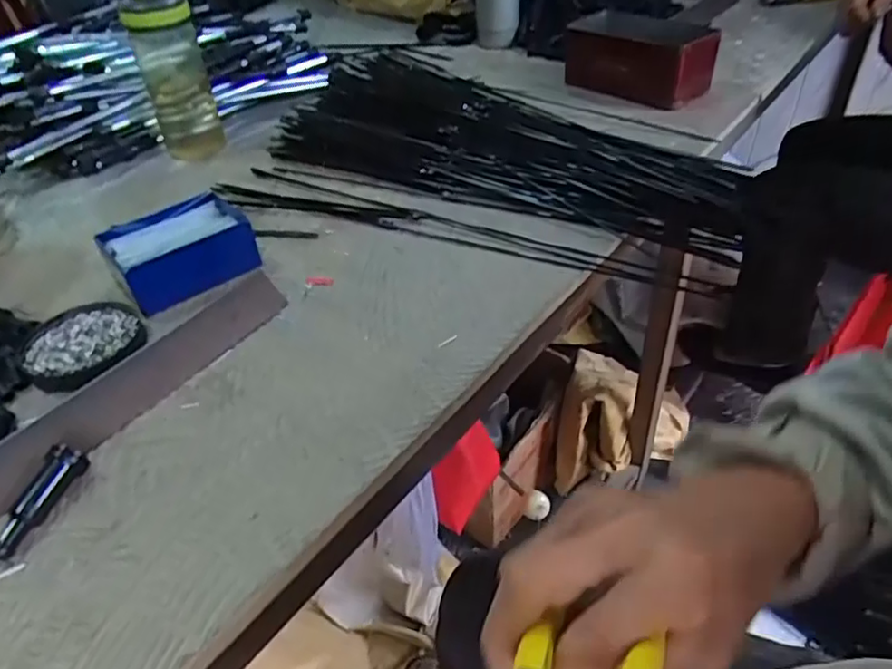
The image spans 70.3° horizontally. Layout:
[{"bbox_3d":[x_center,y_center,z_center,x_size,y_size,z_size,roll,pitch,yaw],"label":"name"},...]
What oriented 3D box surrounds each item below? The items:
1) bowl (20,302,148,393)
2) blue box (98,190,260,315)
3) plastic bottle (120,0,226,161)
[{"bbox_3d":[-0.274,0.006,0.478,0.083,0.013,0.085,-2,41,2],"label":"bowl"},{"bbox_3d":[-0.225,-0.072,0.542,0.110,0.038,0.087,-31,47,-27],"label":"blue box"},{"bbox_3d":[-0.327,-0.319,0.755,0.069,0.201,0.058,-24,45,-22],"label":"plastic bottle"}]

